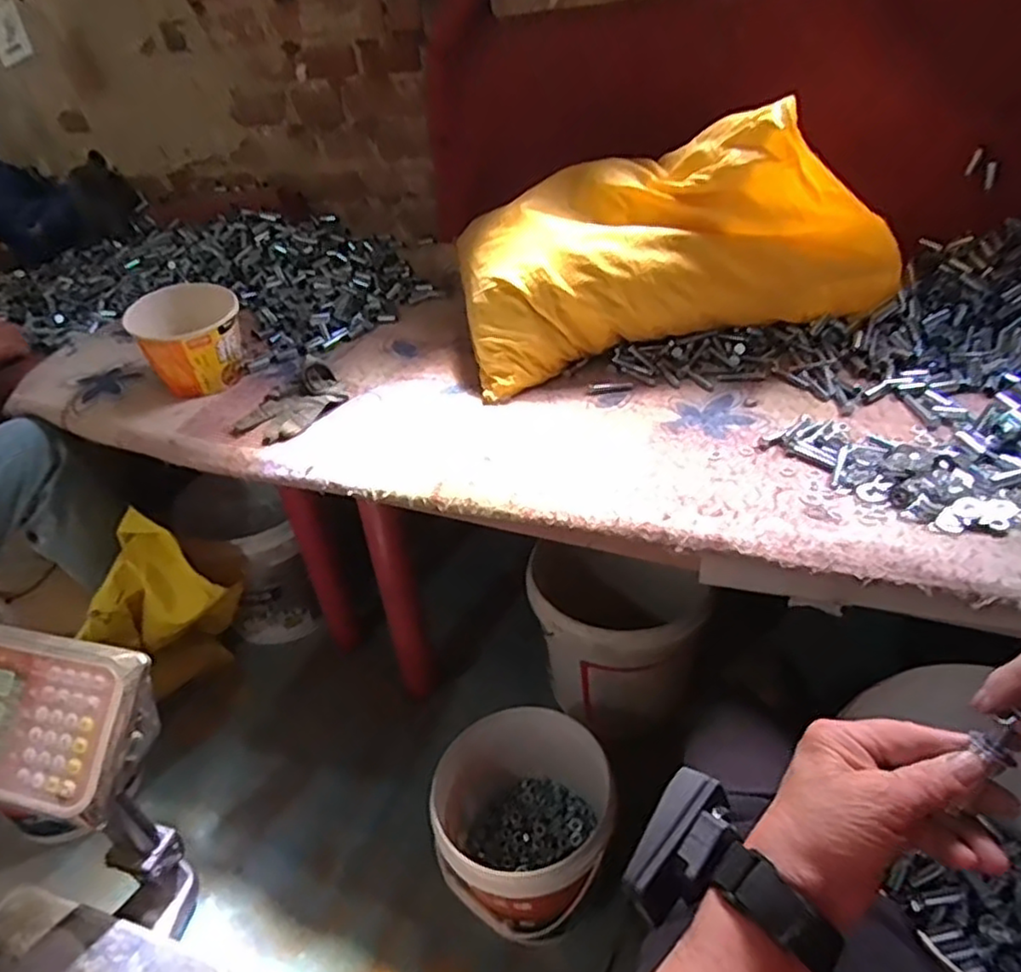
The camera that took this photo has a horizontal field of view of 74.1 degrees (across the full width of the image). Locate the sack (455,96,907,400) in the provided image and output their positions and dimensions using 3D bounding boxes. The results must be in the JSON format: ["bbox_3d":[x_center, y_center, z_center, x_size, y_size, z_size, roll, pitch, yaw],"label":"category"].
[{"bbox_3d":[0.207,-0.317,0.914,0.536,0.272,0.235,-6,36,1],"label":"sack"}]

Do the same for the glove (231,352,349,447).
[{"bbox_3d":[-0.293,-0.119,0.911,0.095,0.040,0.156,15,41,27],"label":"glove"}]

